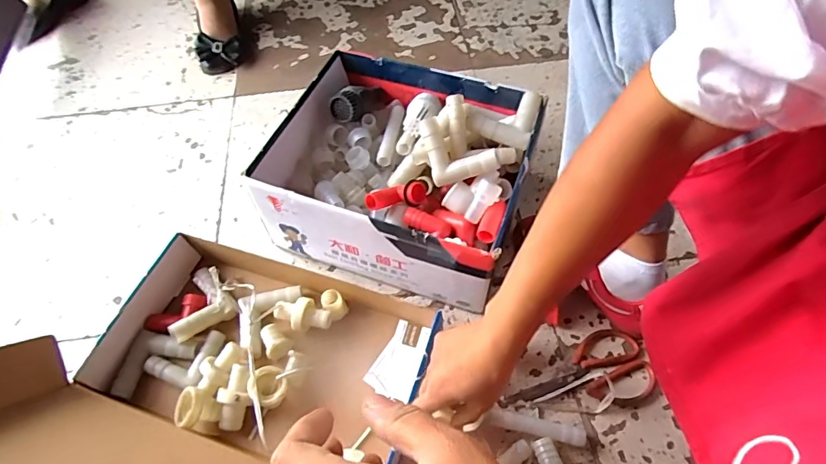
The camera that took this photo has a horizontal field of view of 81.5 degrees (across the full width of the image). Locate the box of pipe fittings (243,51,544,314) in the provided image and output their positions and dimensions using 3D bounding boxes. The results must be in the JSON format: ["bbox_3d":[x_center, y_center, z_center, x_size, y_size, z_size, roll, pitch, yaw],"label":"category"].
[{"bbox_3d":[-0.025,-0.090,0.741,0.370,0.180,0.303,17,58,12],"label":"box of pipe fittings"}]

